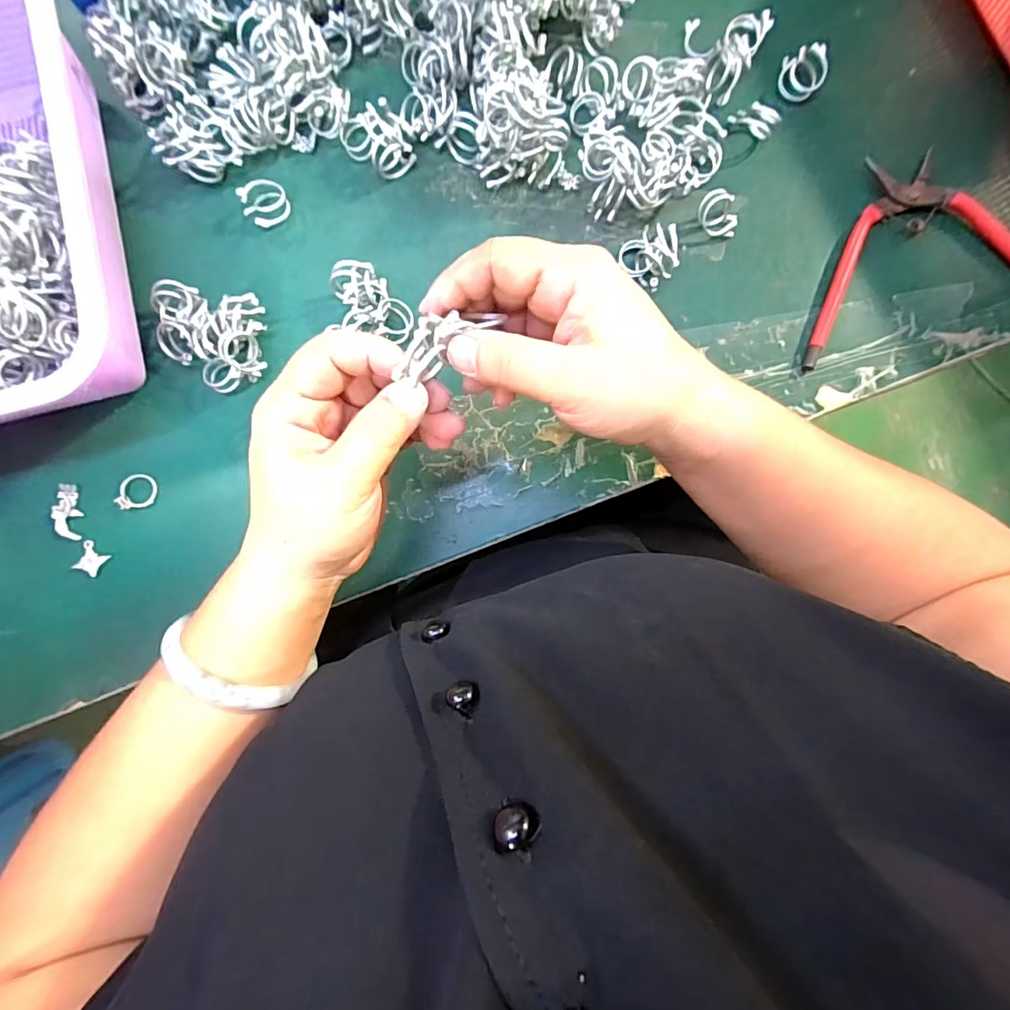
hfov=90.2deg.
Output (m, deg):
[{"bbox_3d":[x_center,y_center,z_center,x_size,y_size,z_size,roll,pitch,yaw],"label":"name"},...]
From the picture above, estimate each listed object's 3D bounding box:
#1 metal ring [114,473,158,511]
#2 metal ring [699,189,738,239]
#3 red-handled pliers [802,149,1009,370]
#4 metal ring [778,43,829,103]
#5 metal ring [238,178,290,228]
[{"bbox_3d":[-0.229,-0.008,0.314,0.023,0.005,0.023,1,87,-13],"label":"metal ring"},{"bbox_3d":[0.130,-0.176,0.306,0.020,0.017,0.025,-25,88,0],"label":"metal ring"},{"bbox_3d":[0.245,-0.153,0.299,0.151,0.016,0.114,-12,88,0],"label":"red-handled pliers"},{"bbox_3d":[0.182,-0.264,0.307,0.027,0.018,0.023,35,89,2],"label":"metal ring"},{"bbox_3d":[-0.152,-0.191,0.318,0.027,0.016,0.023,-35,88,0],"label":"metal ring"}]

